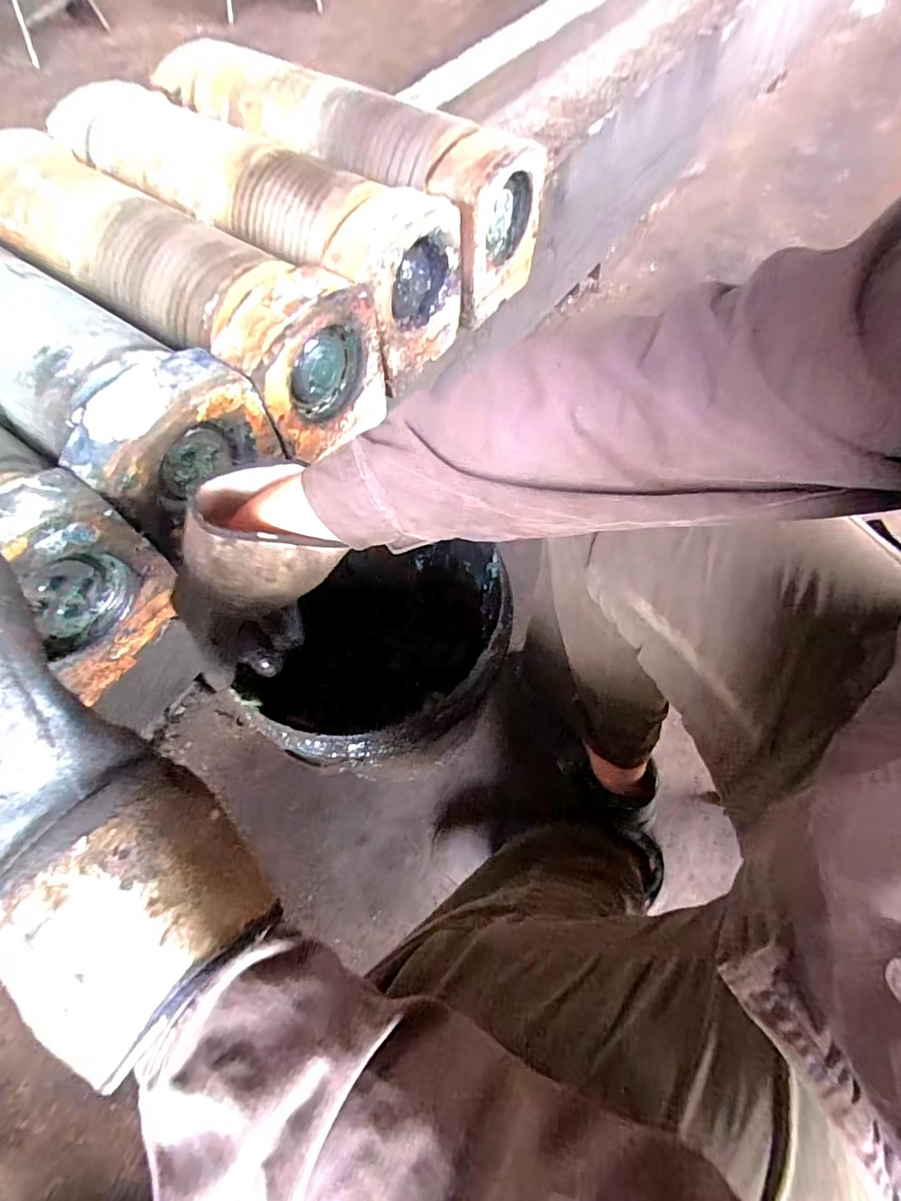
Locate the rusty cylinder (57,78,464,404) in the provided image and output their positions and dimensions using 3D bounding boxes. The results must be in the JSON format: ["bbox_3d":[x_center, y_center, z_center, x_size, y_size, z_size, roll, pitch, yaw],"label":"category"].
[{"bbox_3d":[-0.259,-0.501,0.699,0.564,0.178,0.180,33,69,17],"label":"rusty cylinder"}]

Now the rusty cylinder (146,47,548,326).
[{"bbox_3d":[-0.141,-0.599,0.751,0.516,0.190,0.170,27,67,15],"label":"rusty cylinder"}]

